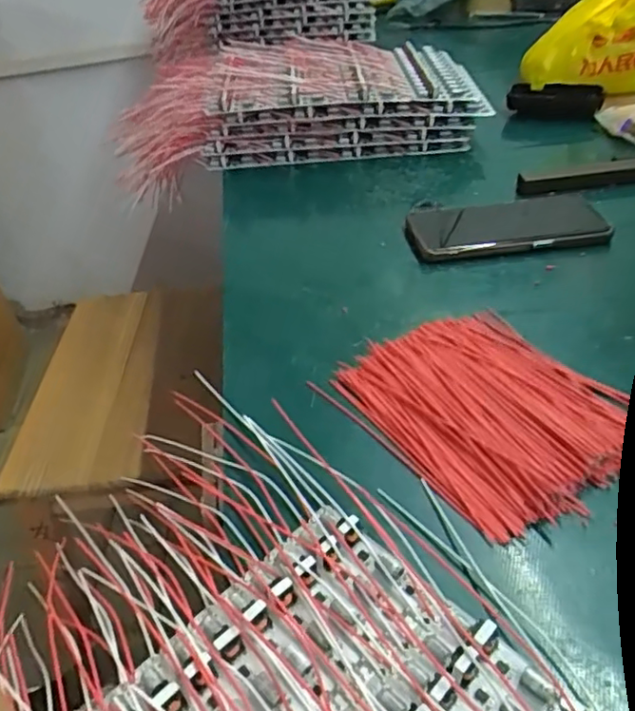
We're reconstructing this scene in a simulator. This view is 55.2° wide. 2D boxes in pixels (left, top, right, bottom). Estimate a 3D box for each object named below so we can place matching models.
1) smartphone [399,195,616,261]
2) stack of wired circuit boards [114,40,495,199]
[{"bbox_3d":[0.163,-0.113,0.527,0.161,0.014,0.084,-8,40,1],"label":"smartphone"},{"bbox_3d":[-0.029,-0.280,0.716,0.415,0.113,0.176,-8,40,1],"label":"stack of wired circuit boards"}]

